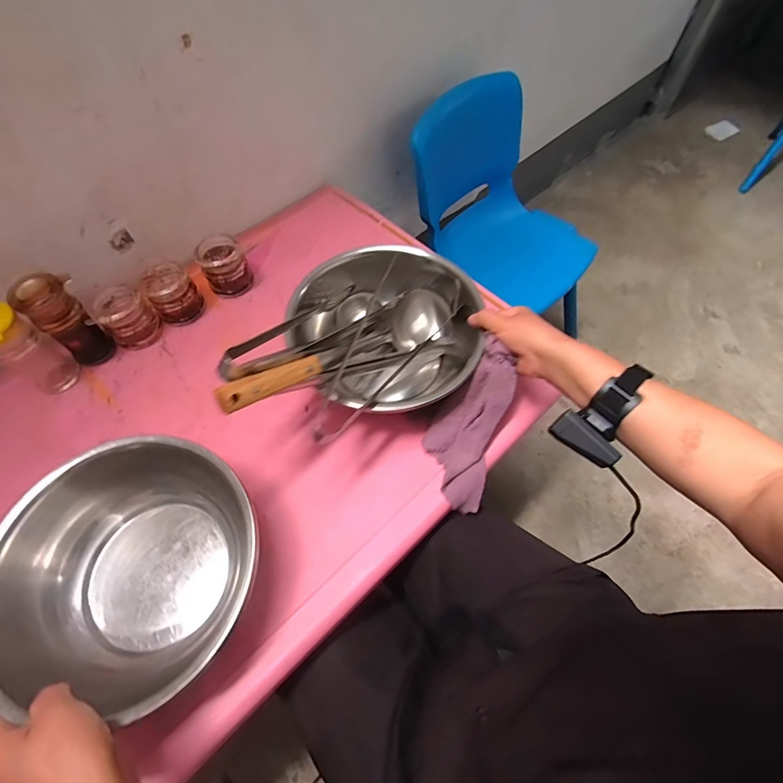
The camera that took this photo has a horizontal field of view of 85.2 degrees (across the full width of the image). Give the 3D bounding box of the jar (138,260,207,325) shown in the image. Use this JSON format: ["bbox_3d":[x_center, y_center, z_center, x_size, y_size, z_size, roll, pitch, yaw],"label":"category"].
[{"bbox_3d":[-0.327,-0.148,0.639,0.066,0.069,0.057,-30,65,-15],"label":"jar"}]

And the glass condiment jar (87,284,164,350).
[{"bbox_3d":[-0.386,-0.105,0.621,0.065,0.070,0.066,0,61,1],"label":"glass condiment jar"}]

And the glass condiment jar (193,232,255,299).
[{"bbox_3d":[-0.258,-0.203,0.667,0.065,0.072,0.076,8,61,5],"label":"glass condiment jar"}]

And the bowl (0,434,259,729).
[{"bbox_3d":[-0.251,0.194,0.435,0.249,0.103,0.218,-37,66,-18],"label":"bowl"}]

